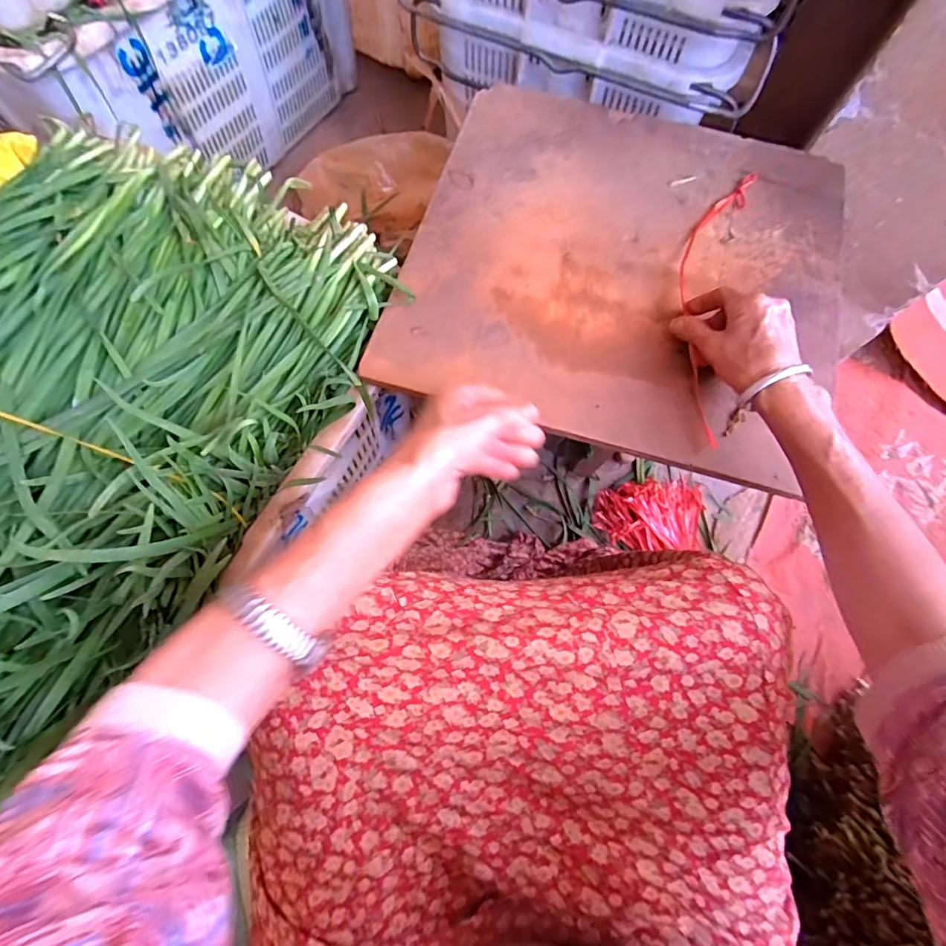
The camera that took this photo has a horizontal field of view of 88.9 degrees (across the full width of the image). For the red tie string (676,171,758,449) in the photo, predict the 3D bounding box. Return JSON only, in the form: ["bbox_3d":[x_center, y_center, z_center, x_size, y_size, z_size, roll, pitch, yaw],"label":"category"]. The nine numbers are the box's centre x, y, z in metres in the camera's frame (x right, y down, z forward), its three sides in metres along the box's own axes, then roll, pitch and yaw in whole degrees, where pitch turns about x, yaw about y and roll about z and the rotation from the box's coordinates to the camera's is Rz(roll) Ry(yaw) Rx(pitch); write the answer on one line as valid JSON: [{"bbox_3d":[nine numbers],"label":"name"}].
[{"bbox_3d":[0.243,-0.191,0.497,0.067,0.015,0.350,15,67,6],"label":"red tie string"}]

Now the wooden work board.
[{"bbox_3d":[0.177,-0.237,0.523,0.447,0.017,0.466,16,68,2],"label":"wooden work board"}]

